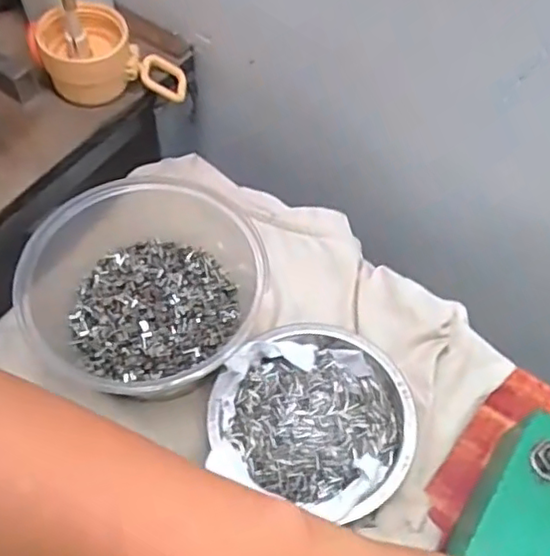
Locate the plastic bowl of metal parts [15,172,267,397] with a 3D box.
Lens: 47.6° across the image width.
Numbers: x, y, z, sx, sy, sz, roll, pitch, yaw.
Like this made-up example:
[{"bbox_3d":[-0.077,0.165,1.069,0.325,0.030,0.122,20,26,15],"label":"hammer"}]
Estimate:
[{"bbox_3d":[-0.077,0.010,0.392,0.142,0.065,0.140,2,60,-3],"label":"plastic bowl of metal parts"}]

